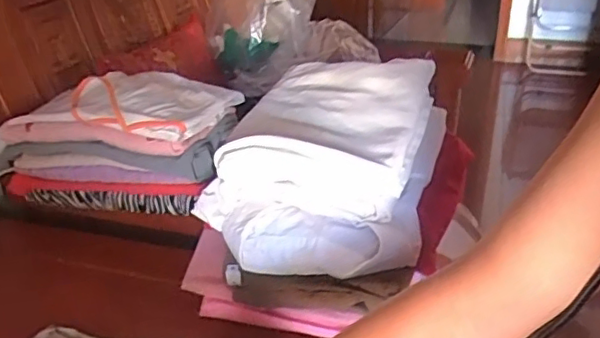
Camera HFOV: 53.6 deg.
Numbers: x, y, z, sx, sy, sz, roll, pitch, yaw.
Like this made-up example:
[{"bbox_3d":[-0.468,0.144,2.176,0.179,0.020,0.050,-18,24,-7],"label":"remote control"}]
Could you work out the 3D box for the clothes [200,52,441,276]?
[{"bbox_3d":[0.031,-0.021,0.672,0.227,0.122,0.282,7,30,16],"label":"clothes"}]

